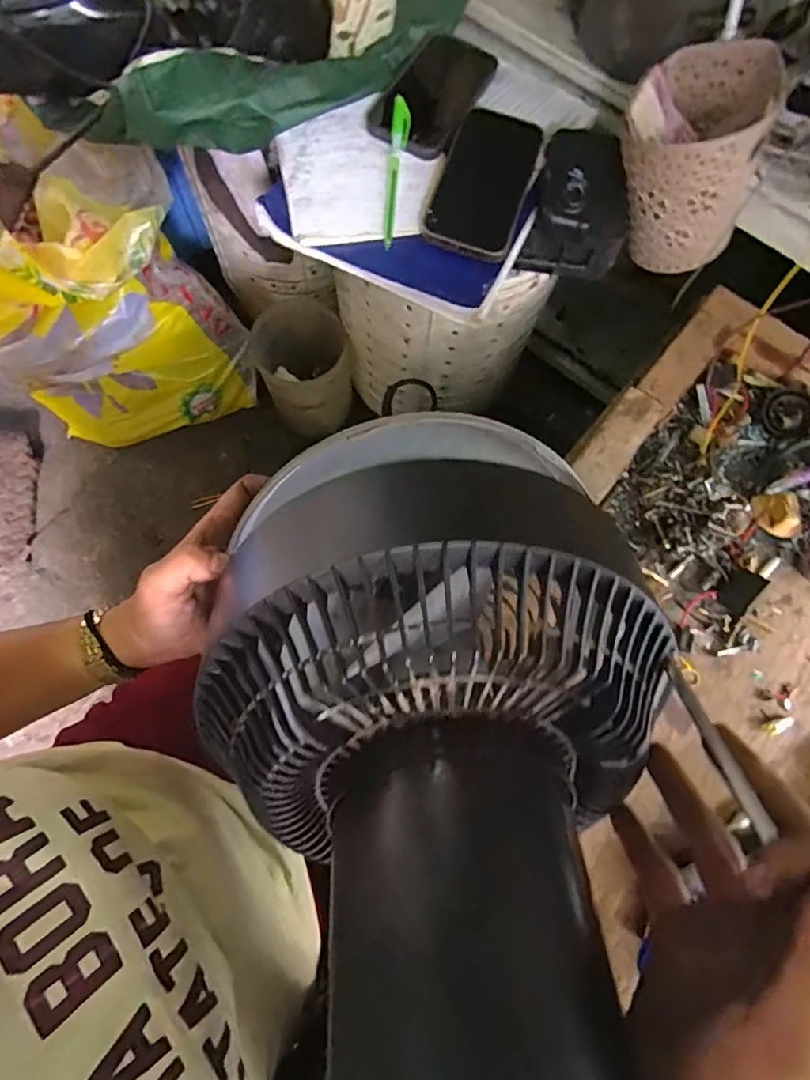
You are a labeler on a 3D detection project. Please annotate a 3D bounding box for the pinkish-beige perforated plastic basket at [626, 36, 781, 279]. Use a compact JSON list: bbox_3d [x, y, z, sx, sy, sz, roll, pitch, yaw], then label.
[{"bbox_3d":[0.254,-0.352,0.479,0.125,0.127,0.125,12,72,1],"label":"pinkish-beige perforated plastic basket"}]

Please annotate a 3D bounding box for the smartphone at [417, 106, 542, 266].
[{"bbox_3d":[0.070,-0.328,0.463,0.082,0.017,0.153,17,72,3],"label":"smartphone"}]

